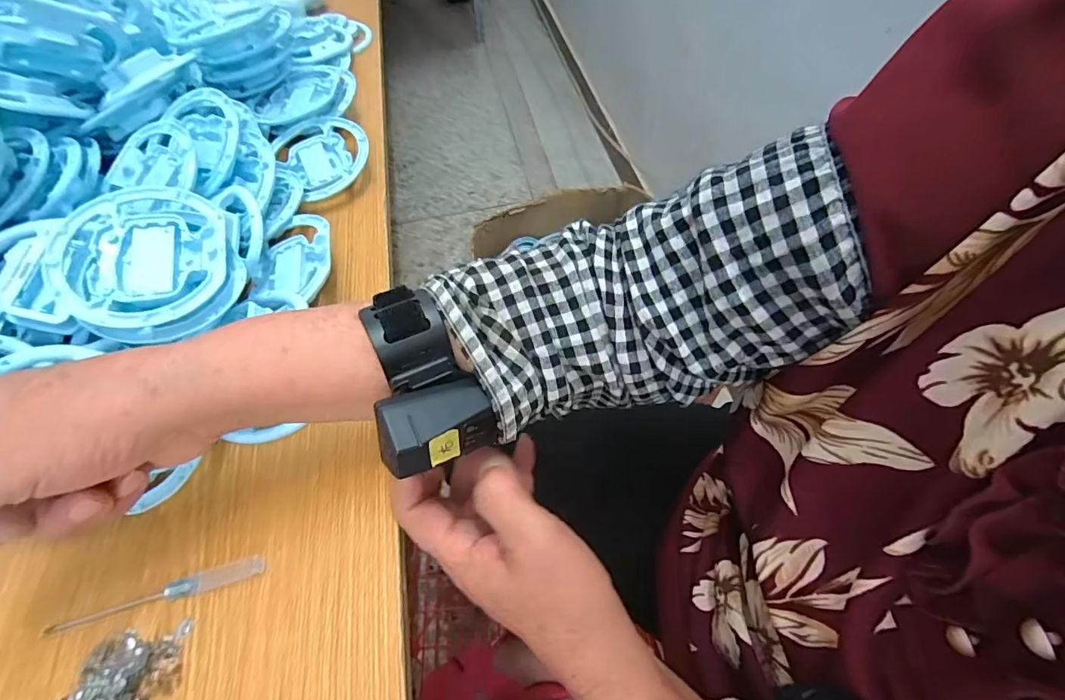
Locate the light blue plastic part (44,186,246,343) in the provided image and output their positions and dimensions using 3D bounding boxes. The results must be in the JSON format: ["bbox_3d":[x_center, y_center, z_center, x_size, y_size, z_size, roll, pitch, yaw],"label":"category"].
[{"bbox_3d":[-0.257,-0.057,0.321,0.099,0.026,0.104,-9,68,-11],"label":"light blue plastic part"}]

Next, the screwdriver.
[{"bbox_3d":[-0.218,0.143,0.273,0.123,0.006,0.012,-16,59,-8],"label":"screwdriver"}]

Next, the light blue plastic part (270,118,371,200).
[{"bbox_3d":[-0.201,-0.190,0.468,0.079,0.022,0.098,-31,62,-17],"label":"light blue plastic part"}]

